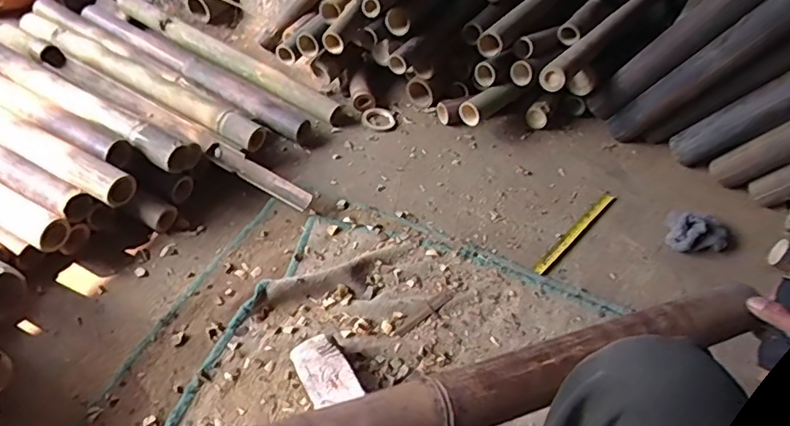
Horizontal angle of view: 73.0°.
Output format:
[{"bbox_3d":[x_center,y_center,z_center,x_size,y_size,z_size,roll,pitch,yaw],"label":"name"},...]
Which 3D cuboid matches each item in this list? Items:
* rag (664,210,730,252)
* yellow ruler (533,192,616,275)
[{"bbox_3d":[0.605,0.039,1.063,0.115,0.055,0.097,16,48,6],"label":"rag"},{"bbox_3d":[0.364,0.035,1.074,0.024,0.009,0.299,38,54,23],"label":"yellow ruler"}]

